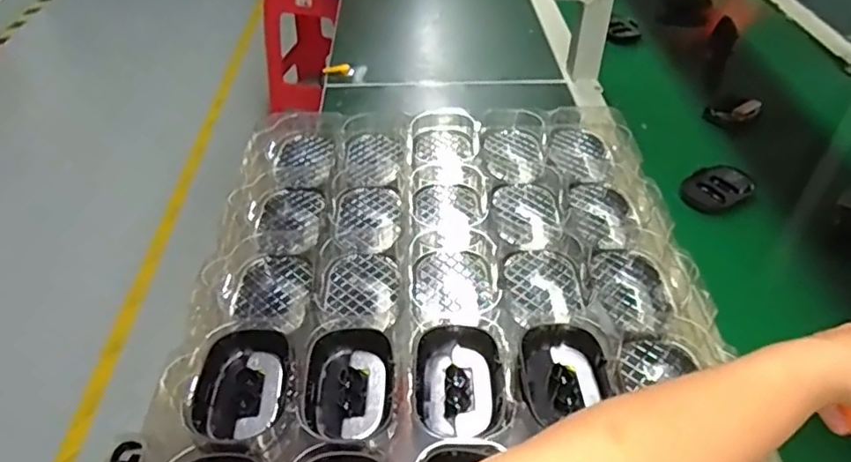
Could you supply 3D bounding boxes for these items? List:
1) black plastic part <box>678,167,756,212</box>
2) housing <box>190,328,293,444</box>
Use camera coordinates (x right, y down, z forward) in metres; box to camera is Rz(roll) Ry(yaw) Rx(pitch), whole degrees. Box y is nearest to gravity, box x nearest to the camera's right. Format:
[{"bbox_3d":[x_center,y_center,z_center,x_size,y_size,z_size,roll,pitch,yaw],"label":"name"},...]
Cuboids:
[{"bbox_3d":[0.338,-0.049,0.718,0.082,0.020,0.056,-26,48,-28],"label":"black plastic part"},{"bbox_3d":[-0.125,0.102,0.428,0.056,0.019,0.091,3,41,2],"label":"housing"}]

